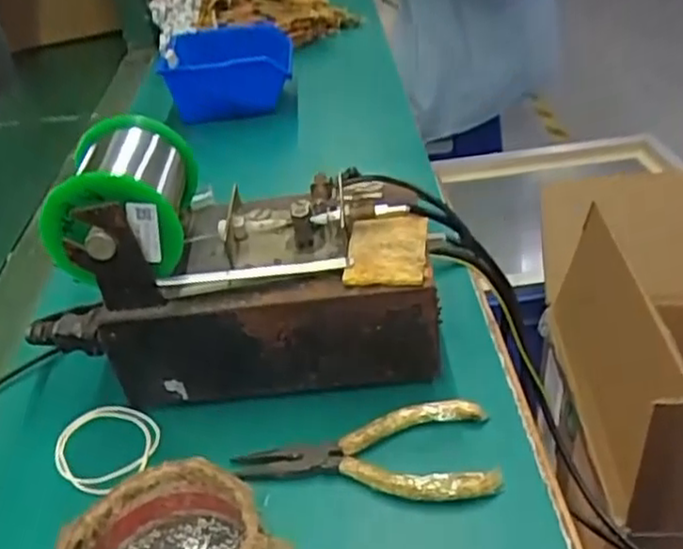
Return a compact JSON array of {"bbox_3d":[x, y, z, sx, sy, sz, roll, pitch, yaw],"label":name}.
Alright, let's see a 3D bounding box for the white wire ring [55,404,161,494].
[{"bbox_3d":[-0.129,0.093,0.392,0.054,0.008,0.057,-5,39,4],"label":"white wire ring"}]

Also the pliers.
[{"bbox_3d":[0.012,0.090,0.360,0.127,0.010,0.056,-4,35,3],"label":"pliers"}]

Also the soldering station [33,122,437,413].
[{"bbox_3d":[-0.060,-0.011,0.411,0.220,0.129,0.117,-5,35,1],"label":"soldering station"}]

